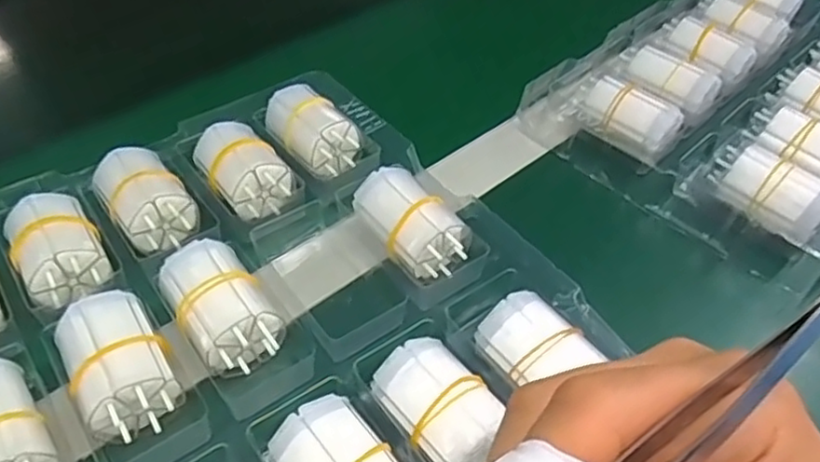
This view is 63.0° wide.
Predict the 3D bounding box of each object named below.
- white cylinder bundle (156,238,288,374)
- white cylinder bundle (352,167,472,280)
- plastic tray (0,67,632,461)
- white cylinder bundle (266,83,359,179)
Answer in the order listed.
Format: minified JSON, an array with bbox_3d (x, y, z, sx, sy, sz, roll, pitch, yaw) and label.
[{"bbox_3d":[-0.091,0.037,0.321,0.038,0.039,0.060,-28,54,-25],"label":"white cylinder bundle"},{"bbox_3d":[0.000,-0.004,0.361,0.042,0.031,0.063,-26,53,-24],"label":"white cylinder bundle"},{"bbox_3d":[-0.064,0.063,0.302,0.283,0.038,0.378,-27,54,-25],"label":"plastic tray"},{"bbox_3d":[-0.062,-0.064,0.416,0.038,0.029,0.061,-26,53,-24],"label":"white cylinder bundle"}]

